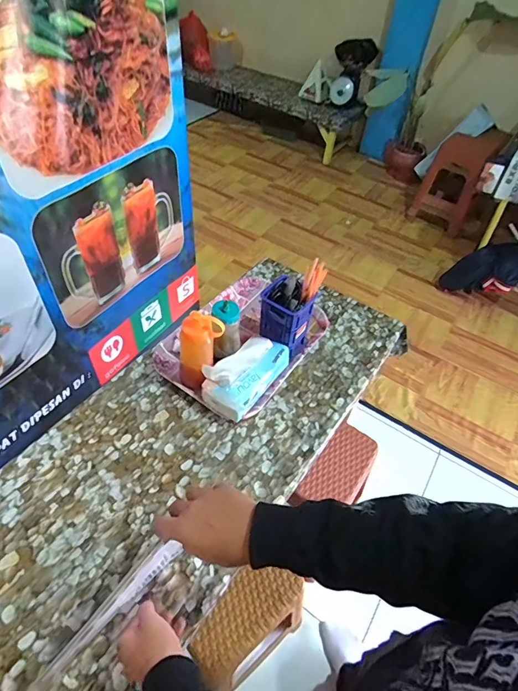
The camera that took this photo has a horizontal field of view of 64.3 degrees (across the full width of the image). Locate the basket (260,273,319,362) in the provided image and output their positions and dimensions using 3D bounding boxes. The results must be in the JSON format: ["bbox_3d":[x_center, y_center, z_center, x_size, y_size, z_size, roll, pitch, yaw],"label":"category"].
[{"bbox_3d":[0.058,-0.057,0.954,0.110,0.181,0.095,24,51,13],"label":"basket"}]

